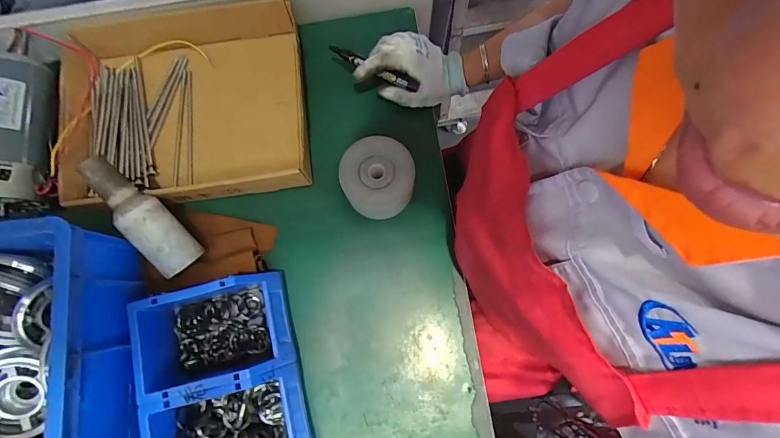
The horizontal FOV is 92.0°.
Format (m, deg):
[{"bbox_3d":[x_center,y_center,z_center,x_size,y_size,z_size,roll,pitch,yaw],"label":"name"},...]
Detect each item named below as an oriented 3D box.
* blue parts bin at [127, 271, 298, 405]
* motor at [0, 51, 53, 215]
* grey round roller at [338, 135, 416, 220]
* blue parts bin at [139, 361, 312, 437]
[{"bbox_3d":[-0.203,0.134,0.437,0.169,0.079,0.112,-14,79,-2],"label":"blue parts bin"},{"bbox_3d":[-0.460,-0.102,0.447,0.092,0.064,0.181,-9,79,-1],"label":"motor"},{"bbox_3d":[-0.013,-0.047,0.471,0.085,0.071,0.084,0,79,1],"label":"grey round roller"},{"bbox_3d":[-0.175,0.232,0.413,0.161,0.072,0.108,-15,79,-2],"label":"blue parts bin"}]

